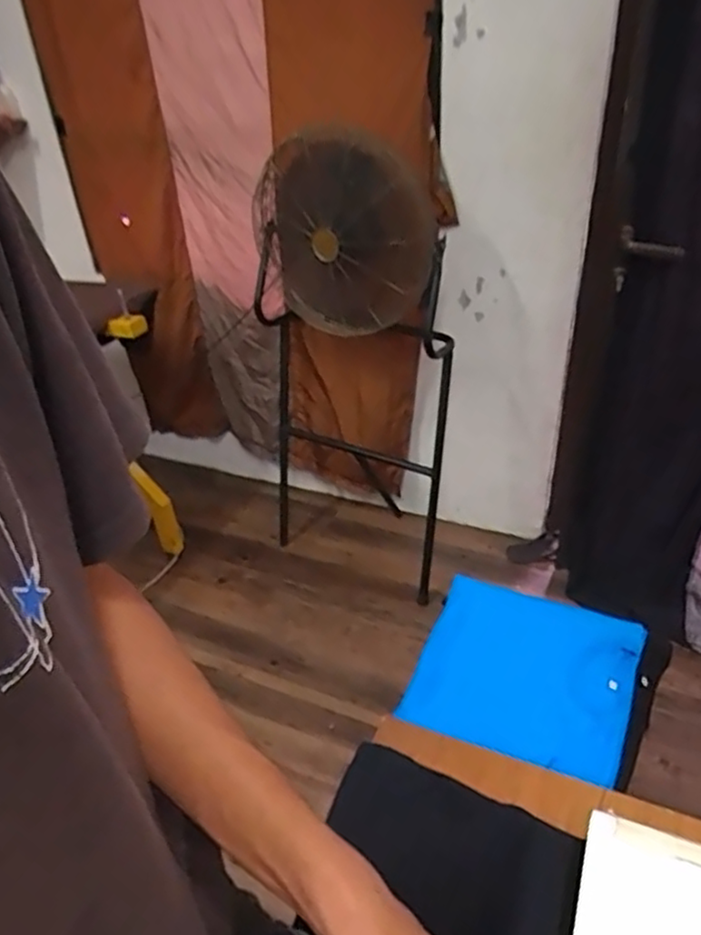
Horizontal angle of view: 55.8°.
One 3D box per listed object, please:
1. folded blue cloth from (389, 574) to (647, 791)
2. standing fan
[{"bbox_3d":[0.289,0.340,1.104,0.341,0.069,0.301,14,38,22],"label":"folded blue cloth"},{"bbox_3d":[0.008,-0.273,1.926,0.653,1.221,0.300,19,40,28],"label":"standing fan"}]

